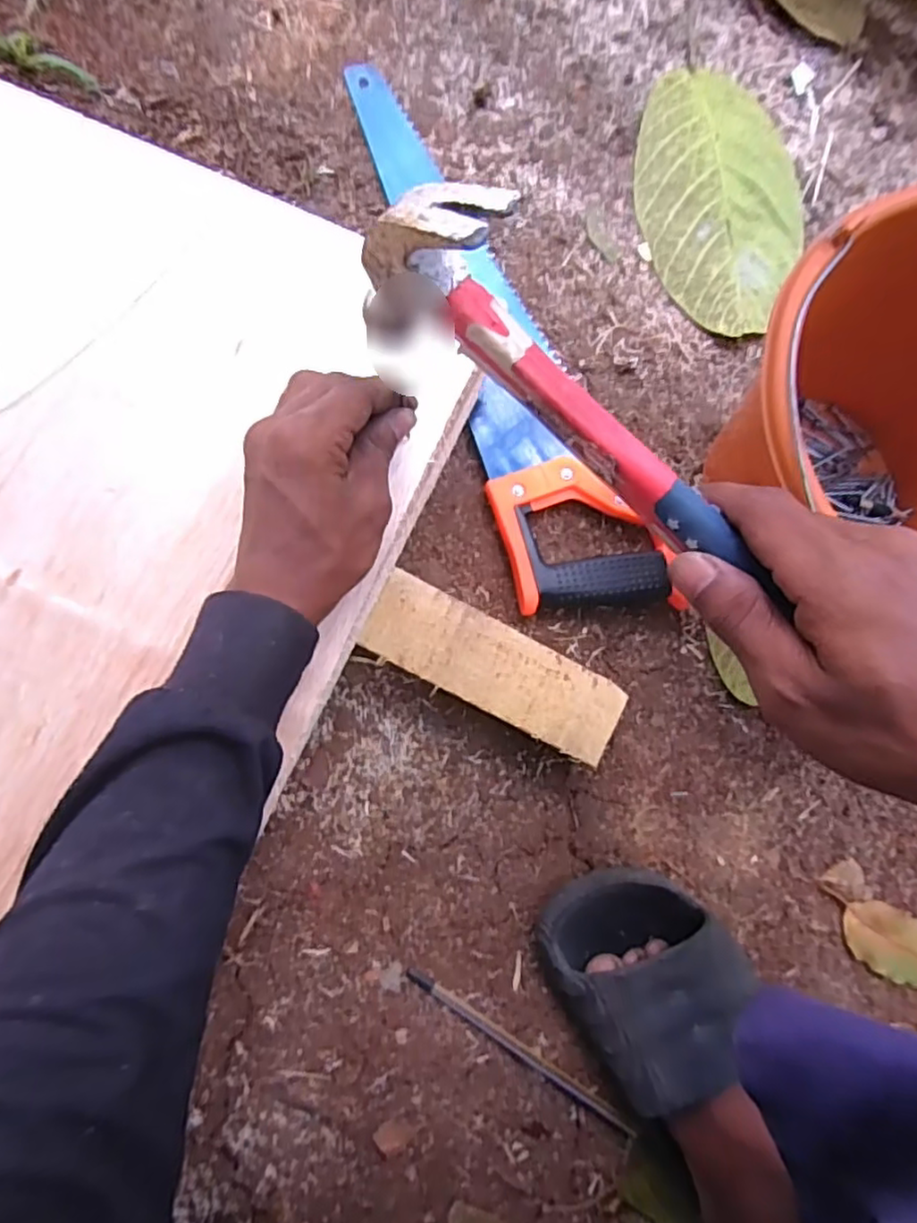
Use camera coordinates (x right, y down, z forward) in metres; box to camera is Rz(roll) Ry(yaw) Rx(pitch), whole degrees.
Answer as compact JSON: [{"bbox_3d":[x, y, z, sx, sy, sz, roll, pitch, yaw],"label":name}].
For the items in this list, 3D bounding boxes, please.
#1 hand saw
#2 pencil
[{"bbox_3d":[0.041,-0.208,0.481,0.117,0.027,0.440,-17,87,-8],"label":"hand saw"},{"bbox_3d":[0.041,0.296,0.435,0.182,0.010,0.009,36,81,-3],"label":"pencil"}]

